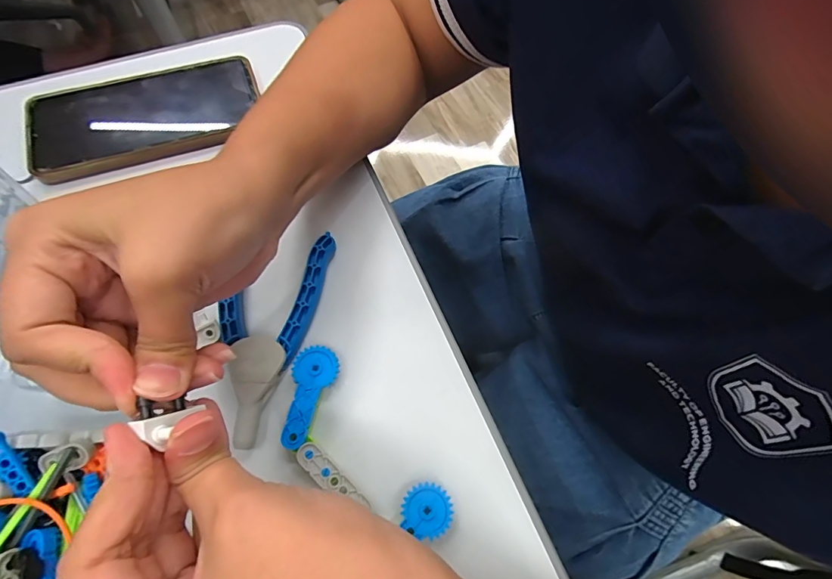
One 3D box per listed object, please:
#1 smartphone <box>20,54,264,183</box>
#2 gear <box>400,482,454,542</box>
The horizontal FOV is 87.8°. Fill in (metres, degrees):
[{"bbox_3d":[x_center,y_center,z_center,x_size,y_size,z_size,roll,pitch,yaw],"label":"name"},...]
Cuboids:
[{"bbox_3d":[-0.194,-0.130,0.315,0.156,0.014,0.074,-20,68,-8],"label":"smartphone"},{"bbox_3d":[0.006,0.113,0.220,0.025,0.006,0.024,0,67,0],"label":"gear"}]

